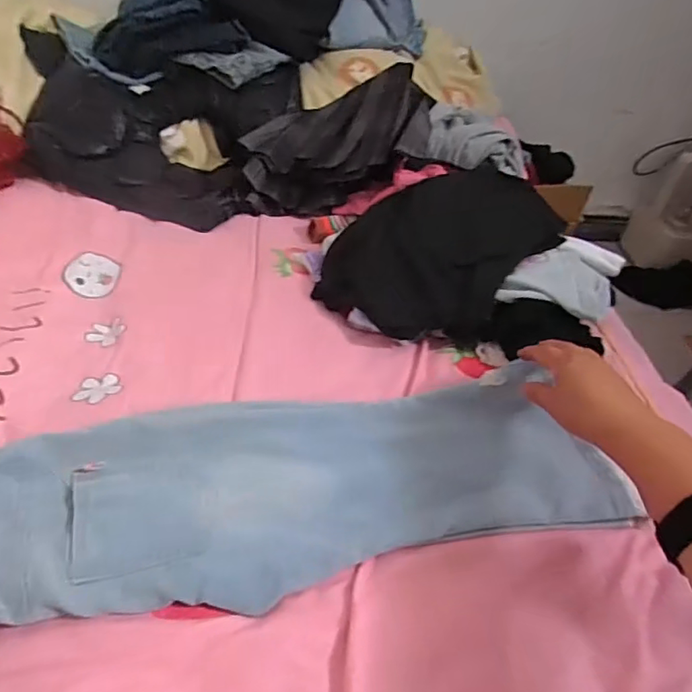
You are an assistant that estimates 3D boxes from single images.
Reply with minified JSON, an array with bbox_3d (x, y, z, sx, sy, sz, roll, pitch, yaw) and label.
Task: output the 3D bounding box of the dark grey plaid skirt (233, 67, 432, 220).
[{"bbox_3d":[-0.011,-0.327,0.840,0.272,0.163,0.220,12,45,4],"label":"dark grey plaid skirt"}]

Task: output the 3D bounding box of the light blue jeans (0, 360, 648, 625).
[{"bbox_3d":[-0.025,0.119,0.476,0.563,0.051,0.172,-5,46,-13],"label":"light blue jeans"}]

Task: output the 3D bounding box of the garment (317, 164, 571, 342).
[{"bbox_3d":[0.110,-0.135,0.685,0.243,0.107,0.269,33,50,23],"label":"garment"}]

